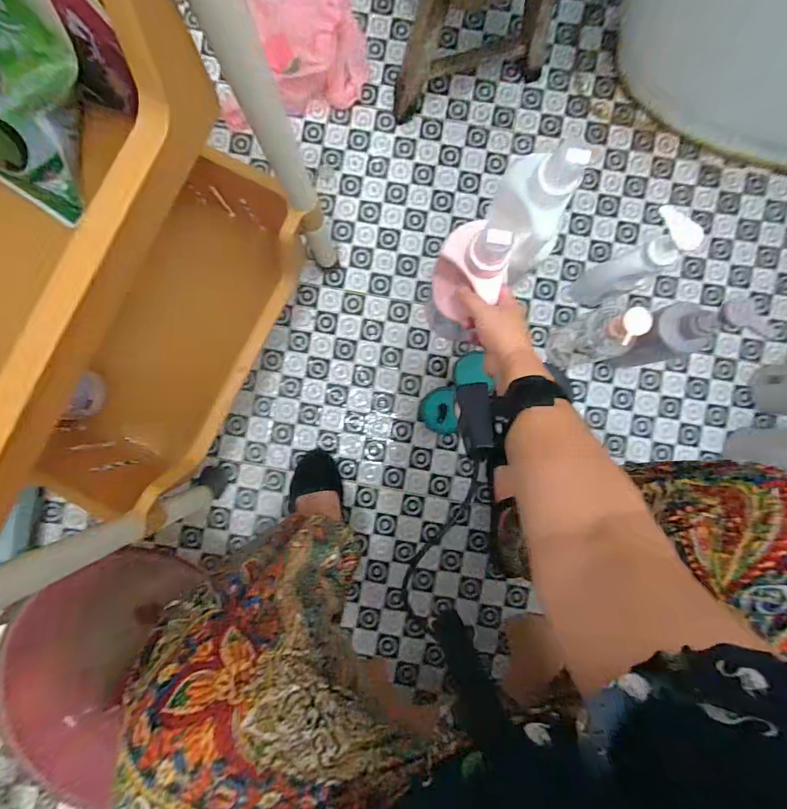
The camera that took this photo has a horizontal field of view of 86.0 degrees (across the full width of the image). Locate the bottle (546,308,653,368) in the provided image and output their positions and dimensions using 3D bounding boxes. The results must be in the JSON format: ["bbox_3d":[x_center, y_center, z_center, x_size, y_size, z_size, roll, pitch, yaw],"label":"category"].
[{"bbox_3d":[0.273,-0.091,0.569,0.063,0.205,0.065,-18,89,0],"label":"bottle"}]

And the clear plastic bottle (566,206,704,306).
[{"bbox_3d":[0.307,-0.182,0.569,0.057,0.216,0.056,-33,89,0],"label":"clear plastic bottle"}]

